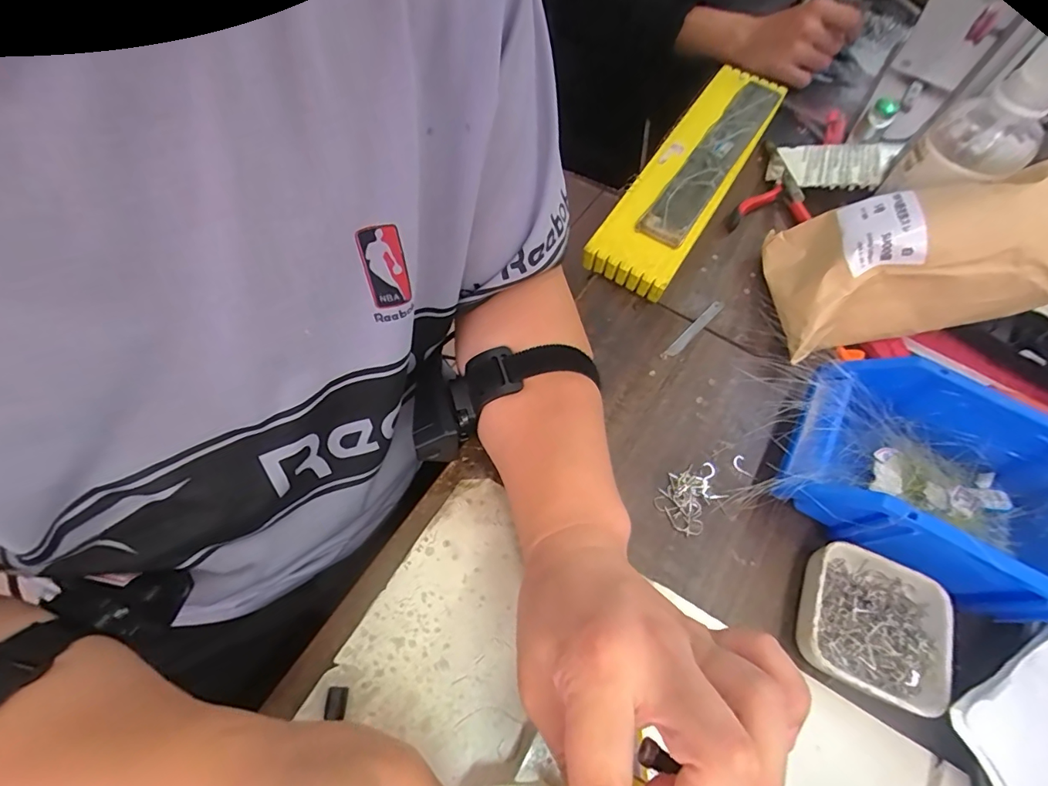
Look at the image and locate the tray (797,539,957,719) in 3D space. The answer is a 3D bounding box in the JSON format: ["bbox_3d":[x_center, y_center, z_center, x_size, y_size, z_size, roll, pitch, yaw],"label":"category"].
[{"bbox_3d":[0.222,0.149,0.309,0.087,0.029,0.081,24,65,9],"label":"tray"}]

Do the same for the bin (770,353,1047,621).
[{"bbox_3d":[0.279,0.064,0.328,0.182,0.082,0.121,30,66,12],"label":"bin"}]

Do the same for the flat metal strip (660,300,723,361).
[{"bbox_3d":[0.150,-0.056,0.426,0.010,0.007,0.080,42,69,17],"label":"flat metal strip"}]

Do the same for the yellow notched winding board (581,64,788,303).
[{"bbox_3d":[0.177,-0.235,0.500,0.085,0.034,0.342,30,66,12],"label":"yellow notched winding board"}]

